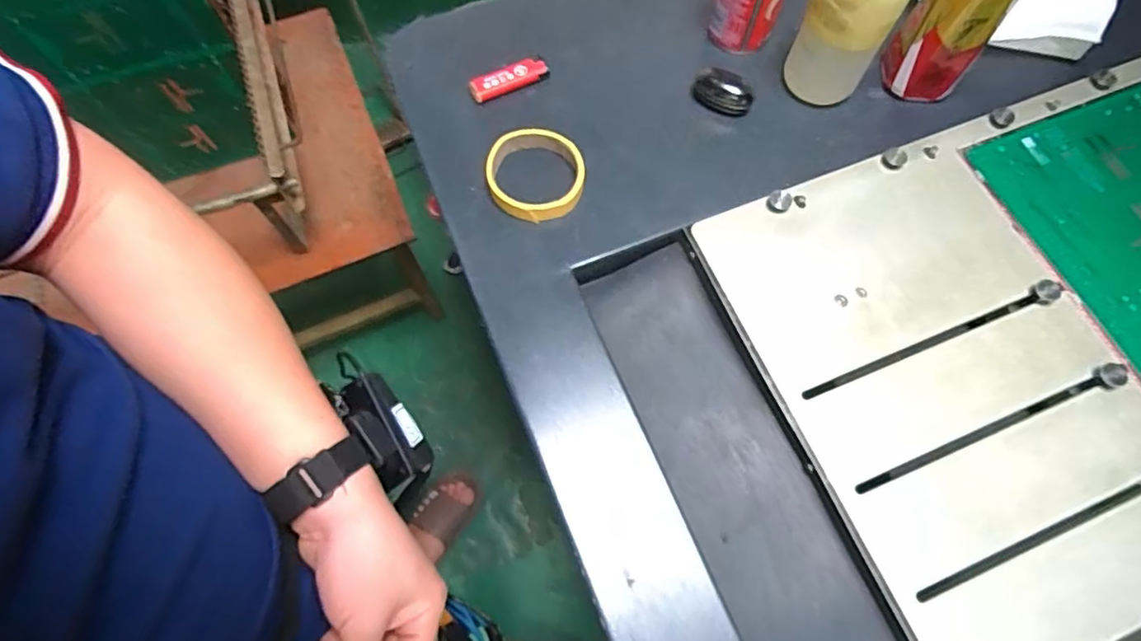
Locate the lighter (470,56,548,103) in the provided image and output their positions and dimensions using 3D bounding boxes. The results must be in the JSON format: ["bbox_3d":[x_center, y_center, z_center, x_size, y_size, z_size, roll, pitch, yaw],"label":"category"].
[{"bbox_3d":[-0.061,-0.242,0.592,0.079,0.014,0.023,-23,70,-7],"label":"lighter"}]

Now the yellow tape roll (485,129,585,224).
[{"bbox_3d":[-0.032,-0.134,0.549,0.087,0.022,0.088,-1,69,2],"label":"yellow tape roll"}]

